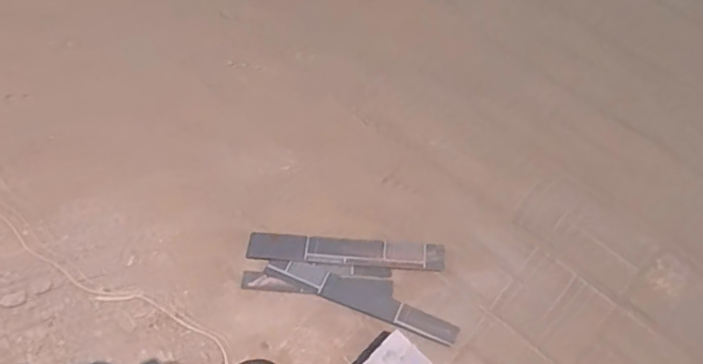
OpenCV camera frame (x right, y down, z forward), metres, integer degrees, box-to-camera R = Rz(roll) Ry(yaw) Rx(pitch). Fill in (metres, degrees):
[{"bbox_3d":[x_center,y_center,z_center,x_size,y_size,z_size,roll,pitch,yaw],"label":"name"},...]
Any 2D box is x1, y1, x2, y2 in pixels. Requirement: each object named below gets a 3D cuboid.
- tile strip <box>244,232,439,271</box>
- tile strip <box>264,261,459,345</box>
[{"bbox_3d":[-0.016,0.175,1.443,0.487,0.011,0.068,3,63,4],"label":"tile strip"},{"bbox_3d":[0.022,0.279,1.393,0.479,0.007,0.061,19,66,12],"label":"tile strip"}]

